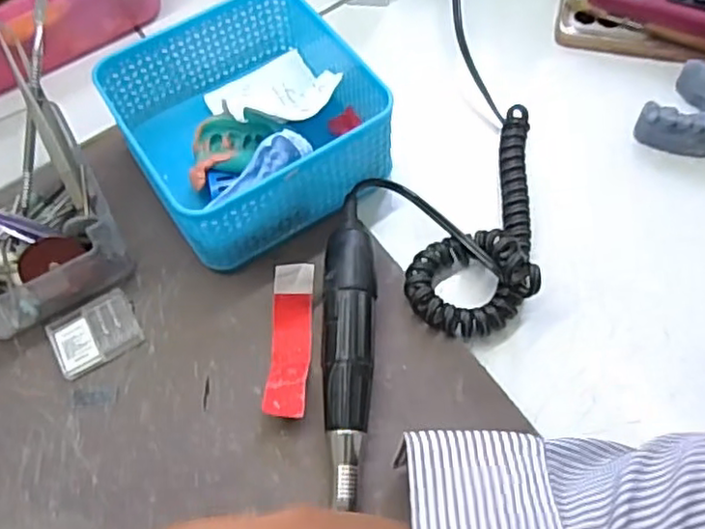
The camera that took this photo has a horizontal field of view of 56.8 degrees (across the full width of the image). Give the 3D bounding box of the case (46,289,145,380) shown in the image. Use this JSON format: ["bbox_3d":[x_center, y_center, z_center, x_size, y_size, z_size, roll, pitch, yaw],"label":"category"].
[{"bbox_3d":[-0.139,0.037,0.353,0.045,0.008,0.035,-28,63,-11],"label":"case"}]

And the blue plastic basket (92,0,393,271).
[{"bbox_3d":[-0.061,-0.084,0.382,0.132,0.057,0.142,-29,64,-12],"label":"blue plastic basket"}]

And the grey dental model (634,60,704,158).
[{"bbox_3d":[0.210,-0.091,0.393,0.060,0.026,0.053,-42,67,-17],"label":"grey dental model"}]

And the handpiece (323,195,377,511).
[{"bbox_3d":[-0.001,0.038,0.333,0.025,0.024,0.156,-2,61,3],"label":"handpiece"}]

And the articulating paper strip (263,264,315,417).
[{"bbox_3d":[-0.033,0.039,0.336,0.021,0.023,0.077,1,62,4],"label":"articulating paper strip"}]

